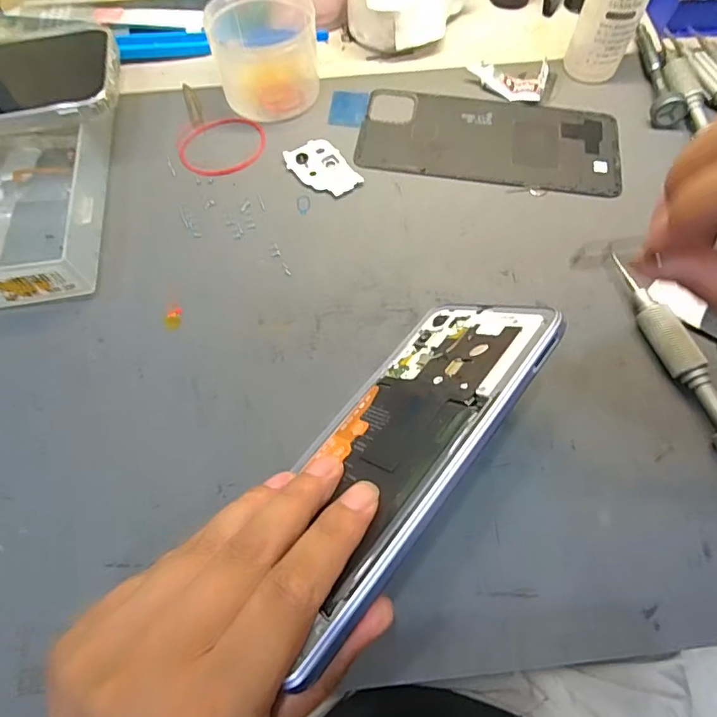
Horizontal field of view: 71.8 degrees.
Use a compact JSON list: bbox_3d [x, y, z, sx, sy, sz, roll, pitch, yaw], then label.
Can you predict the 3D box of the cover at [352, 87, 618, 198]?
[{"bbox_3d":[0.080,-0.138,0.307,0.155,0.004,0.078,8,65,5],"label":"cover"}]

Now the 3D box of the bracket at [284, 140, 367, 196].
[{"bbox_3d":[-0.021,-0.113,0.294,0.030,0.004,0.043,-32,68,-13],"label":"bracket"}]

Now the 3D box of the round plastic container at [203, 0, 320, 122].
[{"bbox_3d":[-0.058,-0.194,0.312,0.063,0.043,0.068,0,65,1],"label":"round plastic container"}]

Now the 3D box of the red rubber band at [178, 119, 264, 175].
[{"bbox_3d":[-0.084,-0.133,0.306,0.053,0.004,0.049,0,65,1],"label":"red rubber band"}]

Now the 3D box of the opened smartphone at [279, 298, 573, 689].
[{"bbox_3d":[0.013,0.031,0.193,0.149,0.005,0.076,-50,31,-22],"label":"opened smartphone"}]

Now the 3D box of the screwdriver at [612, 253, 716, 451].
[{"bbox_3d":[0.149,-0.005,0.233,0.013,0.015,0.102,-16,66,-6],"label":"screwdriver"}]

